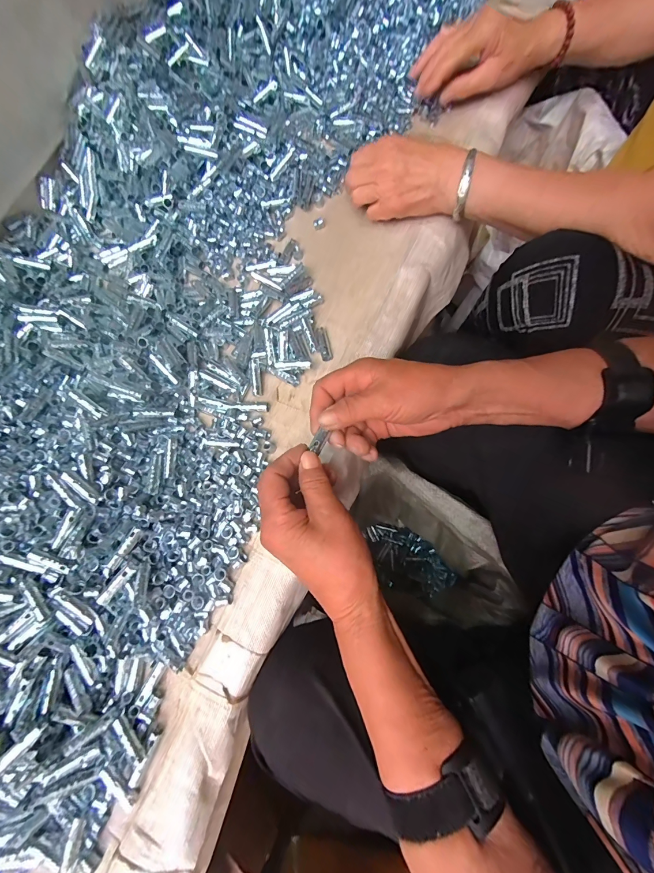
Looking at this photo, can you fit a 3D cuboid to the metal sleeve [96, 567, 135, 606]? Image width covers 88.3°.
[{"bbox_3d":[-0.186,0.131,0.297,0.011,0.012,0.037,43,82,16],"label":"metal sleeve"}]

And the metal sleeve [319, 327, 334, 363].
[{"bbox_3d":[-0.003,-0.102,0.371,0.011,0.008,0.039,-14,72,1],"label":"metal sleeve"}]

